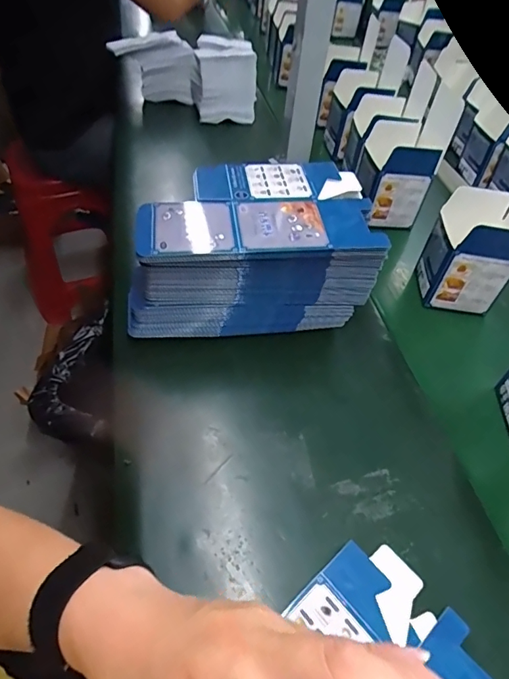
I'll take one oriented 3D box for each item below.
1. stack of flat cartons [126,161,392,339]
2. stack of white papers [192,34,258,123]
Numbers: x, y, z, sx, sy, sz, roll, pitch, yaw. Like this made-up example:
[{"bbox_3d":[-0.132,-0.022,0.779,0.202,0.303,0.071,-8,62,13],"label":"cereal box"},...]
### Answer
[{"bbox_3d":[-0.006,-0.102,0.509,0.251,0.126,0.143,-3,48,-8],"label":"stack of flat cartons"},{"bbox_3d":[-0.063,-0.499,0.866,0.115,0.103,0.149,-4,48,-9],"label":"stack of white papers"}]

